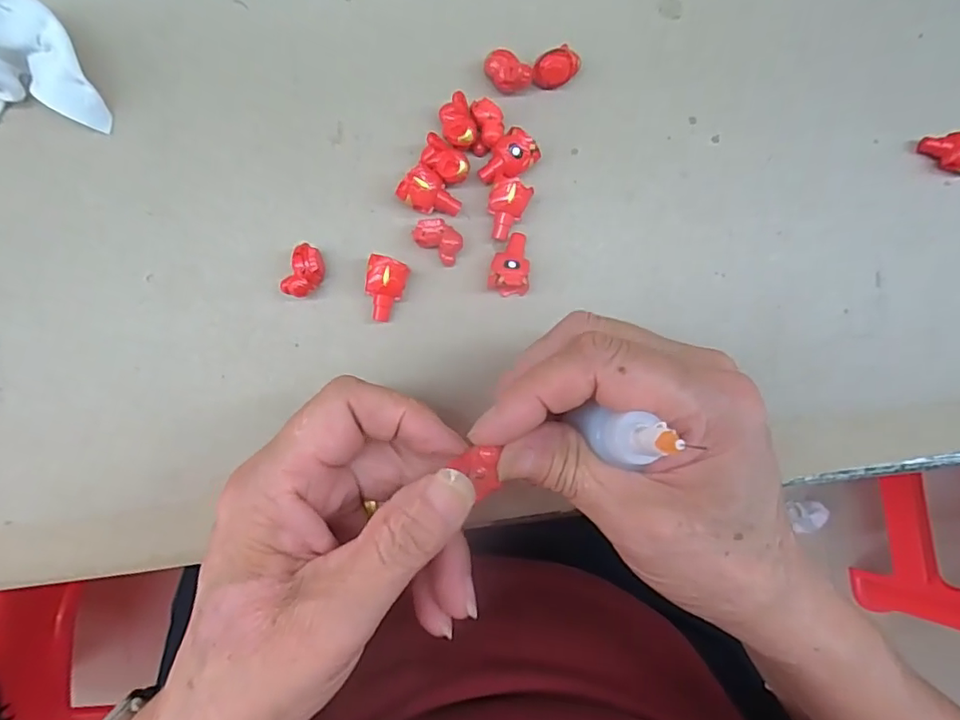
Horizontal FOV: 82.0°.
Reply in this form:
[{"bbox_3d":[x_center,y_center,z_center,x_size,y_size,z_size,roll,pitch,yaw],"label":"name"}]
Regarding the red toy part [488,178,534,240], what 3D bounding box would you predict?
[{"bbox_3d":[0.010,-0.063,0.229,0.015,0.013,0.022,26,85,-4],"label":"red toy part"}]

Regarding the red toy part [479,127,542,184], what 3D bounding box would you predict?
[{"bbox_3d":[0.011,-0.084,0.231,0.025,0.012,0.016,-37,91,-6],"label":"red toy part"}]

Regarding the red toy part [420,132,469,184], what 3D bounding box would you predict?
[{"bbox_3d":[-0.014,-0.081,0.229,0.020,0.012,0.015,21,85,-4],"label":"red toy part"}]

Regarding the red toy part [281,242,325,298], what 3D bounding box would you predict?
[{"bbox_3d":[-0.069,-0.035,0.219,0.012,0.013,0.021,31,84,-3],"label":"red toy part"}]

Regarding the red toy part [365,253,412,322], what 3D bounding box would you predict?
[{"bbox_3d":[-0.039,-0.029,0.224,0.016,0.014,0.024,20,85,-4],"label":"red toy part"}]

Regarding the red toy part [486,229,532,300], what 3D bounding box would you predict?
[{"bbox_3d":[0.013,-0.040,0.228,0.017,0.013,0.029,6,86,-5],"label":"red toy part"}]

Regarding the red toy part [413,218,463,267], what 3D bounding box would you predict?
[{"bbox_3d":[-0.017,-0.050,0.228,0.019,0.012,0.014,24,85,-4],"label":"red toy part"}]

